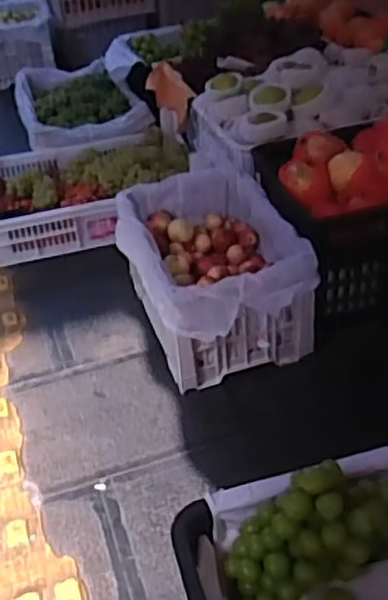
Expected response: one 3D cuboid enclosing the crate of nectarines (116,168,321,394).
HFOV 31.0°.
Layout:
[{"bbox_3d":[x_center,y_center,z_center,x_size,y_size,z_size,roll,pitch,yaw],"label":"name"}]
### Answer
[{"bbox_3d":[0.030,-0.059,1.442,0.296,0.232,0.413,-14,39,-11],"label":"crate of nectarines"}]

